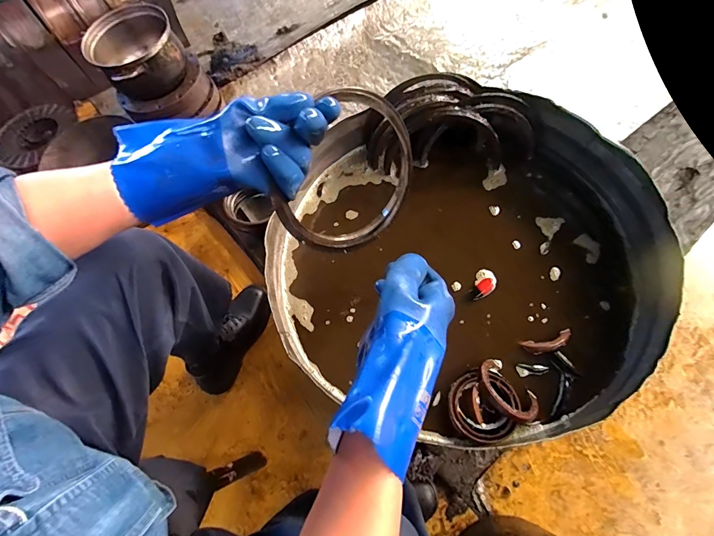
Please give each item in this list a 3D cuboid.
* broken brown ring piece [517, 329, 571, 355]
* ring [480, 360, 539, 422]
[{"bbox_3d":[0.266,0.103,0.489,0.073,0.008,0.022,-15,65,-3],"label":"broken brown ring piece"},{"bbox_3d":[0.195,0.158,0.459,0.084,0.009,0.061,42,40,24],"label":"ring"}]

